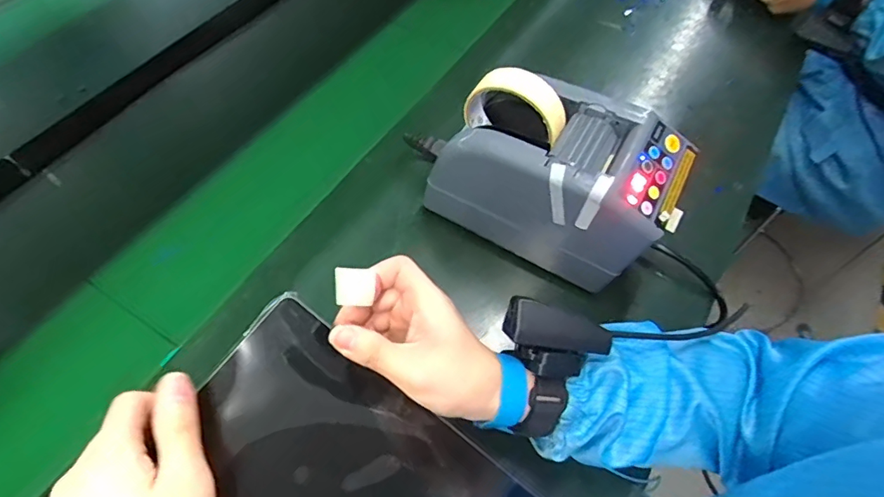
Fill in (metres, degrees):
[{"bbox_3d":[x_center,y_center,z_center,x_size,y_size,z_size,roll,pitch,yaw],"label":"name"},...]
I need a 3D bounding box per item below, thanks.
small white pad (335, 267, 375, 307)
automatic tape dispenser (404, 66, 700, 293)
[{"bbox_3d":[-0.056,0.025,0.318,0.026,0.004,0.024,6,81,-32],"label":"small white pad"},{"bbox_3d":[0.083,-0.071,0.457,0.240,0.159,0.124,26,61,16],"label":"automatic tape dispenser"}]

